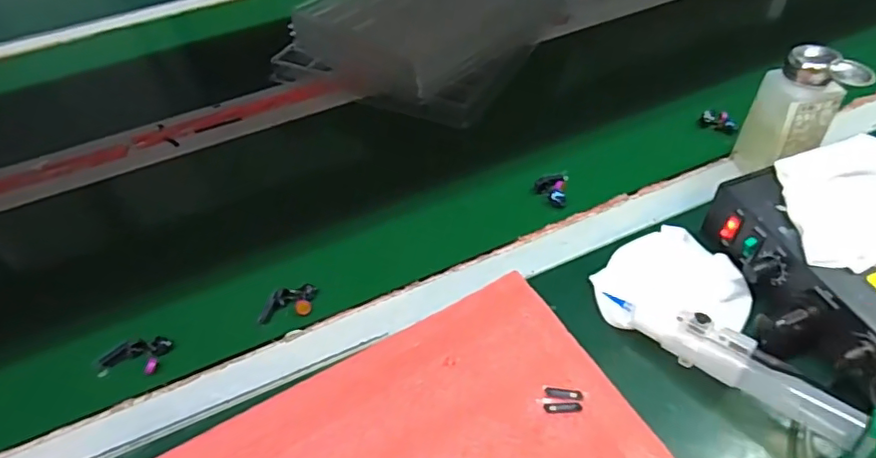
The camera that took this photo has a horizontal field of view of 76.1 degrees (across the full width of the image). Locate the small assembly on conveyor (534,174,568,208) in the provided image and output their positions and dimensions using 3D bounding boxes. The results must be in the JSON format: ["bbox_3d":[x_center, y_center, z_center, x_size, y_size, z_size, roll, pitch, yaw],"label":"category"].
[{"bbox_3d":[0.114,-0.040,0.562,0.032,0.015,0.038,4,48,9],"label":"small assembly on conveyor"}]

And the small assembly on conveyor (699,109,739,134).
[{"bbox_3d":[0.310,-0.117,0.615,0.039,0.021,0.015,25,51,11],"label":"small assembly on conveyor"}]

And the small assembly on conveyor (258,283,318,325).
[{"bbox_3d":[-0.133,0.064,0.495,0.048,0.021,0.030,-6,47,0],"label":"small assembly on conveyor"}]

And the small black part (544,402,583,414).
[{"bbox_3d":[0.090,0.128,0.403,0.027,0.004,0.008,-3,47,3],"label":"small black part"}]

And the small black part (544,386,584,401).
[{"bbox_3d":[0.092,0.120,0.409,0.027,0.004,0.009,5,48,10],"label":"small black part"}]

